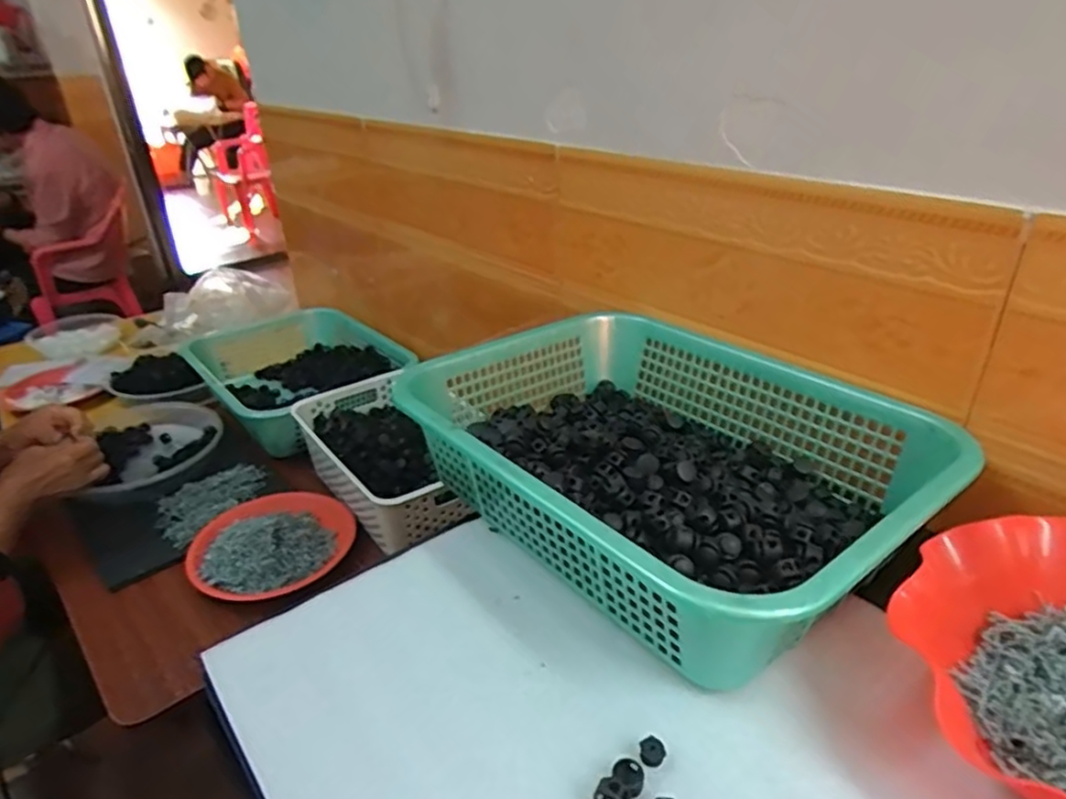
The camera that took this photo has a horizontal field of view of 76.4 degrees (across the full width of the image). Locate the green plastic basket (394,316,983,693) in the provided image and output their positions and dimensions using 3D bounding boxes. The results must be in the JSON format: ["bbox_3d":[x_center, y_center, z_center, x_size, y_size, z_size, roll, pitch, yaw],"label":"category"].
[{"bbox_3d":[0.102,0.039,0.546,0.295,0.099,0.386,-25,37,-32],"label":"green plastic basket"}]

